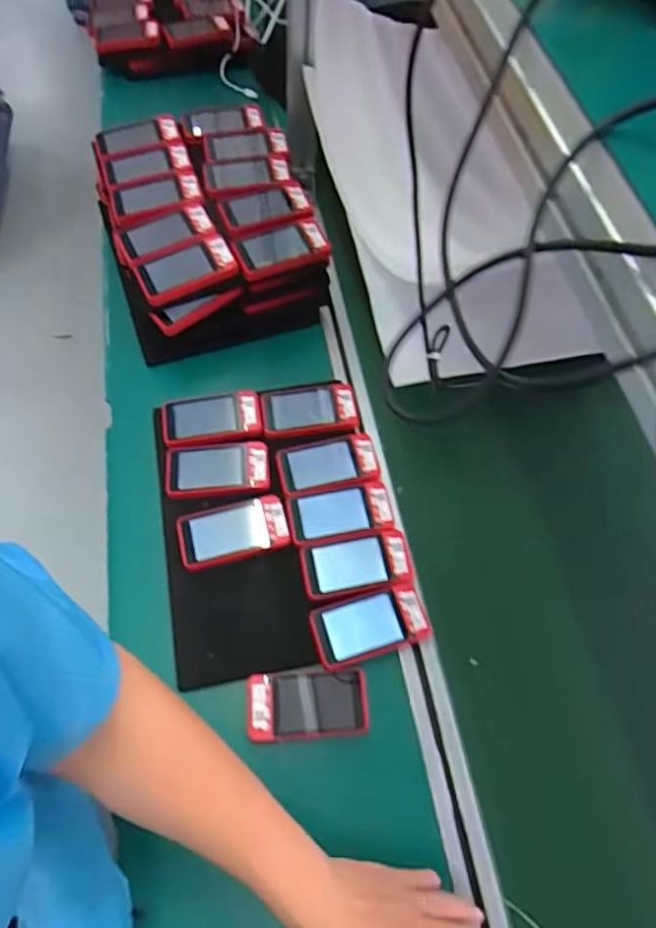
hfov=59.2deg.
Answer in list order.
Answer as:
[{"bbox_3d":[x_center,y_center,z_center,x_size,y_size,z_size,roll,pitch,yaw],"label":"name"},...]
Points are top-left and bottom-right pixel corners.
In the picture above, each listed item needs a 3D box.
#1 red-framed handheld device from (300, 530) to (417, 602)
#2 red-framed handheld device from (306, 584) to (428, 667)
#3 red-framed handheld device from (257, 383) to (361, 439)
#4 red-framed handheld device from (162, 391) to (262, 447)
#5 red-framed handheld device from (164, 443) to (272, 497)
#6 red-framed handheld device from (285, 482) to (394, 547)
[{"bbox_3d":[0.034,0.112,0.645,0.119,0.007,0.063,-8,62,-8],"label":"red-framed handheld device"},{"bbox_3d":[0.046,0.172,0.618,0.122,0.012,0.063,-13,63,-11],"label":"red-framed handheld device"},{"bbox_3d":[-0.025,-0.065,0.741,0.120,0.022,0.067,-8,62,-9],"label":"red-framed handheld device"},{"bbox_3d":[-0.146,-0.054,0.724,0.120,0.022,0.064,-7,62,-8],"label":"red-framed handheld device"},{"bbox_3d":[-0.134,0.008,0.695,0.124,0.022,0.062,-1,62,-5],"label":"red-framed handheld device"},{"bbox_3d":[0.014,0.056,0.676,0.119,0.010,0.062,-9,63,-9],"label":"red-framed handheld device"}]

